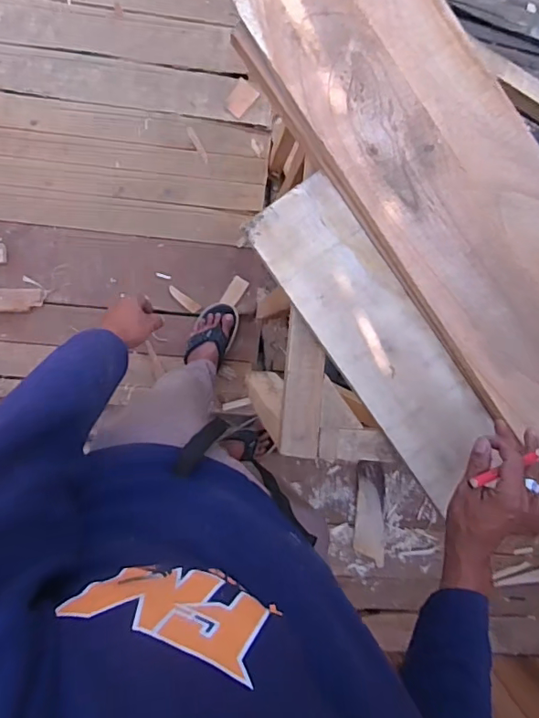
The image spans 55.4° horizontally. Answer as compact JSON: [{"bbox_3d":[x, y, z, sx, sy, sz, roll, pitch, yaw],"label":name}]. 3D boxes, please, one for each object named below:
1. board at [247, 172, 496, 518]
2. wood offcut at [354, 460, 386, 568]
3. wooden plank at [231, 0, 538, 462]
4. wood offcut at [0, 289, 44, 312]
[{"bbox_3d":[0.130,-0.024,0.627,0.119,0.026,0.403,-34,94,-2],"label":"board"},{"bbox_3d":[0.285,0.434,1.448,0.084,0.009,0.293,0,93,-4],"label":"wood offcut"},{"bbox_3d":[0.219,-0.144,0.611,0.148,0.041,0.866,-35,95,-2],"label":"wooden plank"},{"bbox_3d":[-0.680,-0.152,1.326,0.181,0.011,0.059,0,93,-4],"label":"wood offcut"}]

